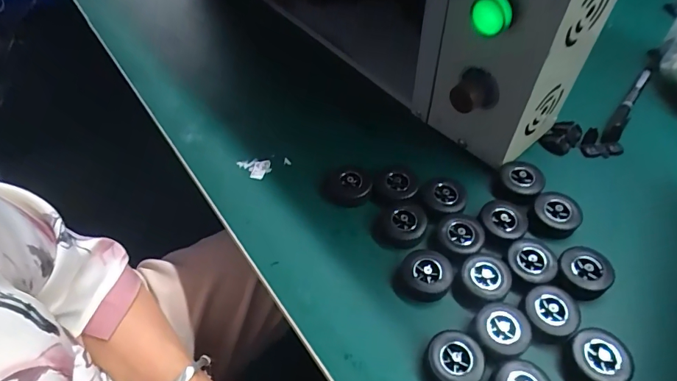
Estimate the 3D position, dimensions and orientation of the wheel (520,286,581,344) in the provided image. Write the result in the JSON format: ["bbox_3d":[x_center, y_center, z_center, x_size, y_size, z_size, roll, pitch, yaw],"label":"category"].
[{"bbox_3d":[0.151,0.088,0.301,0.037,0.018,0.035,-3,55,4],"label":"wheel"}]

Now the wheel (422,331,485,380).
[{"bbox_3d":[0.077,0.114,0.280,0.039,0.012,0.035,-37,59,-19],"label":"wheel"}]

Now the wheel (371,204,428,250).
[{"bbox_3d":[0.049,0.029,0.343,0.043,0.014,0.037,5,56,9],"label":"wheel"}]

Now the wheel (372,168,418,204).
[{"bbox_3d":[0.049,-0.004,0.365,0.037,0.014,0.033,10,57,13],"label":"wheel"}]

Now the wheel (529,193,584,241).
[{"bbox_3d":[0.175,0.020,0.341,0.037,0.013,0.040,-3,55,4],"label":"wheel"}]

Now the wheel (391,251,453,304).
[{"bbox_3d":[0.065,0.065,0.318,0.038,0.017,0.041,-3,55,4],"label":"wheel"}]

